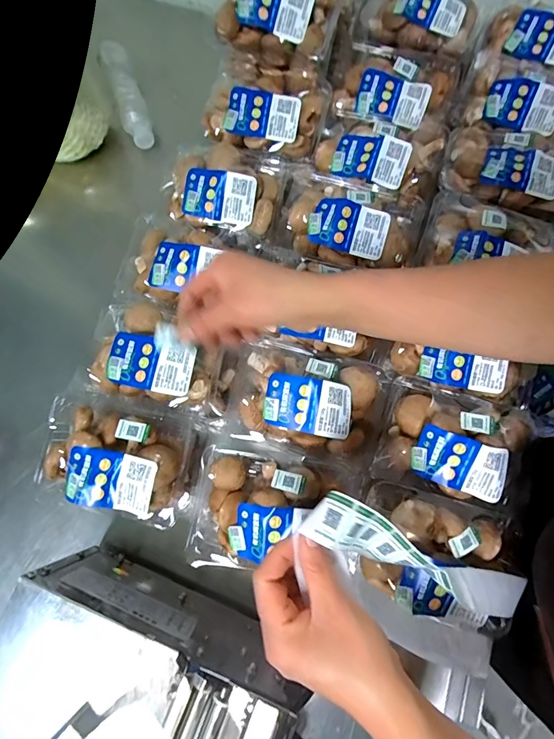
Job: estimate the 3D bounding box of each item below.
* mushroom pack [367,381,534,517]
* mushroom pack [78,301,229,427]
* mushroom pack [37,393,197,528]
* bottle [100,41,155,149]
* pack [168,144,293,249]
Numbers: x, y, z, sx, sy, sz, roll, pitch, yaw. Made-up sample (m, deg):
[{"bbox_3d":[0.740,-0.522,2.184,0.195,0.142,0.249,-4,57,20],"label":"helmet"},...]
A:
[{"bbox_3d":[0.200,0.084,0.447,0.139,0.063,0.125,21,77,5],"label":"mushroom pack"},{"bbox_3d":[-0.147,-0.017,0.475,0.165,0.060,0.119,17,77,4],"label":"mushroom pack"},{"bbox_3d":[-0.188,0.098,0.463,0.182,0.067,0.116,17,77,4],"label":"mushroom pack"},{"bbox_3d":[-0.249,-0.469,0.664,0.056,0.044,0.192,-19,77,-5],"label":"bottle"},{"bbox_3d":[-0.075,-0.249,0.534,0.162,0.057,0.132,14,76,4],"label":"pack"}]

